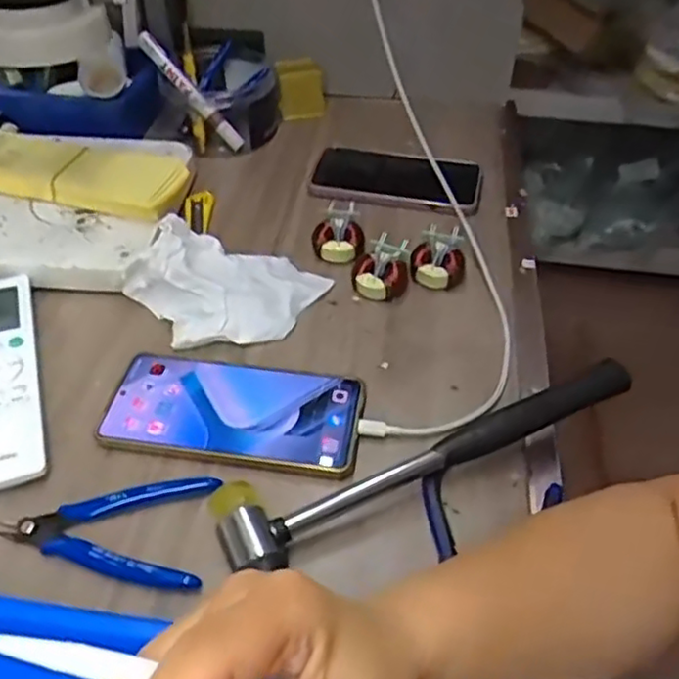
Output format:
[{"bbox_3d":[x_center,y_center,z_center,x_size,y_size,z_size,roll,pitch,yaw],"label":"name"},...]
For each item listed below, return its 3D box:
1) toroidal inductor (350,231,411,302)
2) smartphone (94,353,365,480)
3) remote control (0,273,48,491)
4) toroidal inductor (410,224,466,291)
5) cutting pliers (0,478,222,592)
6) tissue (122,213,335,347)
[{"bbox_3d":[0.033,-0.058,0.536,0.045,0.039,0.047,8,45,6],"label":"toroidal inductor"},{"bbox_3d":[-0.068,0.045,0.438,0.162,0.009,0.080,5,44,3],"label":"smartphone"},{"bbox_3d":[-0.230,0.019,0.455,0.049,0.014,0.195,-14,46,-15],"label":"remote control"},{"bbox_3d":[0.081,-0.064,0.546,0.043,0.038,0.042,10,45,9],"label":"toroidal inductor"},{"bbox_3d":[-0.132,0.108,0.380,0.116,0.014,0.063,1,44,-1],"label":"cutting pliers"},{"bbox_3d":[-0.090,-0.045,0.511,0.129,0.040,0.110,19,47,17],"label":"tissue"}]

